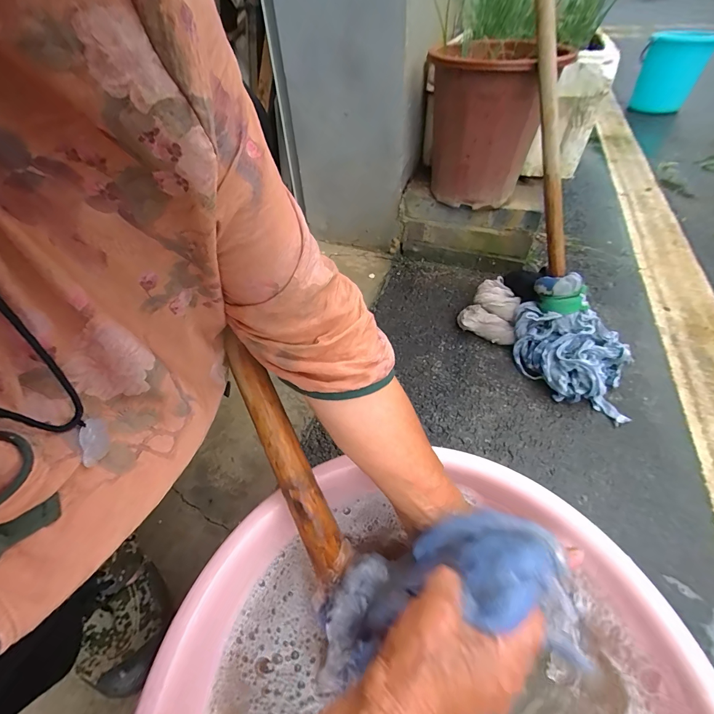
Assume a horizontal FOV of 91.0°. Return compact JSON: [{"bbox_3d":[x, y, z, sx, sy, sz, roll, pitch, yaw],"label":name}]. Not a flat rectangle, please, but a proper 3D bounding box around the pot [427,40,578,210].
[{"bbox_3d":[0.266,-0.479,0.750,0.223,0.265,0.213,-2,45,2],"label":"pot"}]

